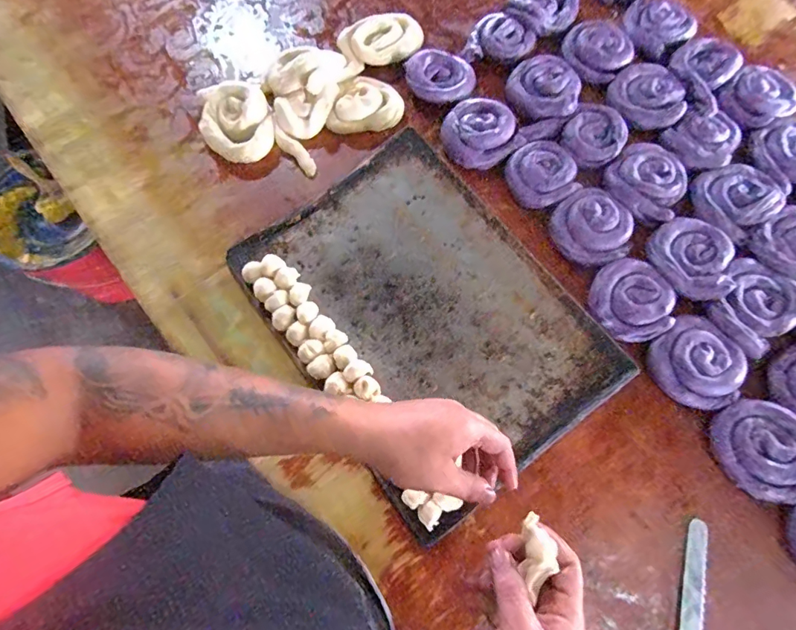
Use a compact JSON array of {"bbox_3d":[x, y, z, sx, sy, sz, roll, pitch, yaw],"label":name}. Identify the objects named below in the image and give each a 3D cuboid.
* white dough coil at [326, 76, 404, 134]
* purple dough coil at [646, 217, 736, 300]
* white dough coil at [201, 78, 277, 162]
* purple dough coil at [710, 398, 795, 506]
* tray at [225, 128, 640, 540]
[{"bbox_3d":[-0.052,-0.319,0.688,0.114,0.026,0.086,-12,72,-6],"label":"white dough coil"},{"bbox_3d":[0.394,-0.079,0.612,0.101,0.022,0.118,21,72,5],"label":"purple dough coil"},{"bbox_3d":[-0.241,-0.292,0.677,0.101,0.039,0.136,-16,72,-7],"label":"white dough coil"},{"bbox_3d":[0.438,0.162,0.544,0.100,0.034,0.116,-2,71,-2],"label":"purple dough coil"},{"bbox_3d":[0.028,-0.003,0.590,0.327,0.035,0.442,-35,76,-12],"label":"tray"}]

